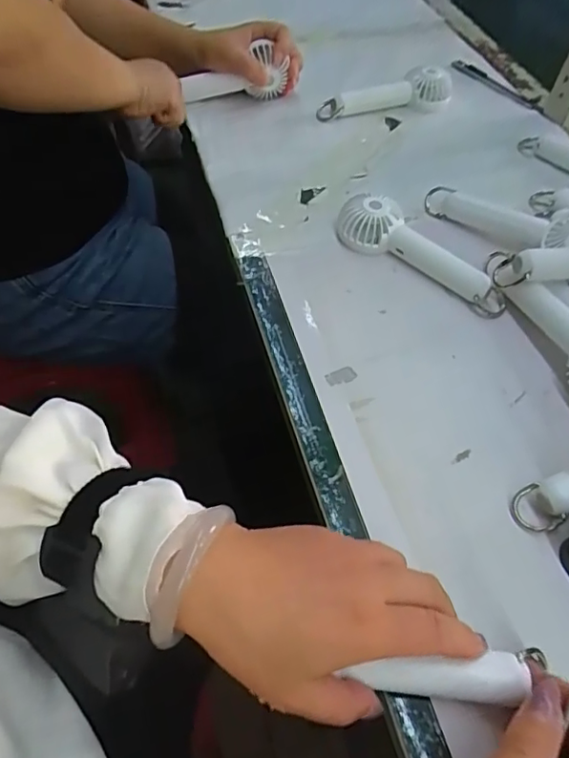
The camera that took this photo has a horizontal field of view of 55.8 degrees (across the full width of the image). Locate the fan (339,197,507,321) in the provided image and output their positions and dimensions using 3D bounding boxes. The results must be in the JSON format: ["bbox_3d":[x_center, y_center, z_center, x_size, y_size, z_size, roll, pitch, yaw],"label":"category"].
[{"bbox_3d":[0.120,-0.113,0.470,0.164,0.034,0.048,30,59,17],"label":"fan"}]

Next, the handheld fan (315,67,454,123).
[{"bbox_3d":[0.120,-0.328,0.621,0.167,0.032,0.042,-13,57,-12],"label":"handheld fan"}]

